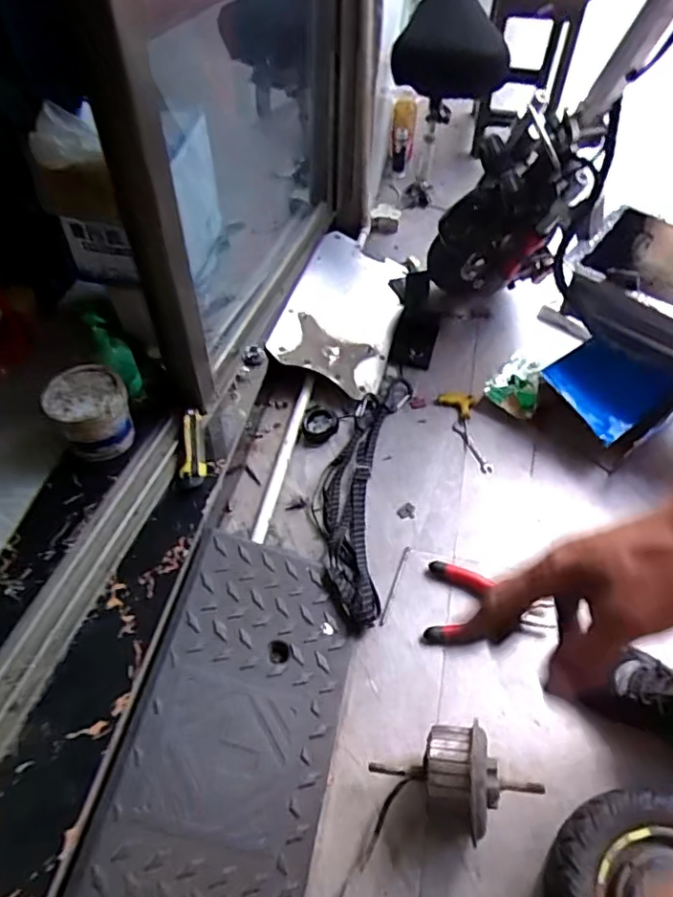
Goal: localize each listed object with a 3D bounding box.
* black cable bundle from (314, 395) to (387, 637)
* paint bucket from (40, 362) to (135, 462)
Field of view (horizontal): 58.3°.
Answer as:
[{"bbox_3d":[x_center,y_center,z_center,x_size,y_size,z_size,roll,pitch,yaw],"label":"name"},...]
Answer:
[{"bbox_3d":[0.022,0.083,1.012,0.104,0.030,0.438,4,52,2],"label":"black cable bundle"},{"bbox_3d":[-0.384,-0.054,0.950,0.112,0.099,0.118,1,52,-1],"label":"paint bucket"}]

